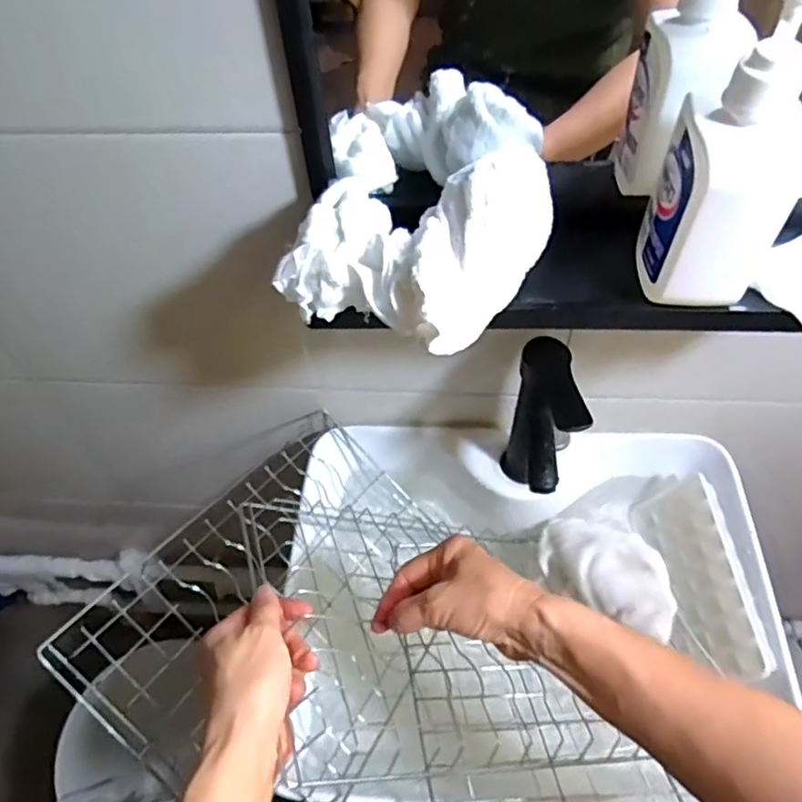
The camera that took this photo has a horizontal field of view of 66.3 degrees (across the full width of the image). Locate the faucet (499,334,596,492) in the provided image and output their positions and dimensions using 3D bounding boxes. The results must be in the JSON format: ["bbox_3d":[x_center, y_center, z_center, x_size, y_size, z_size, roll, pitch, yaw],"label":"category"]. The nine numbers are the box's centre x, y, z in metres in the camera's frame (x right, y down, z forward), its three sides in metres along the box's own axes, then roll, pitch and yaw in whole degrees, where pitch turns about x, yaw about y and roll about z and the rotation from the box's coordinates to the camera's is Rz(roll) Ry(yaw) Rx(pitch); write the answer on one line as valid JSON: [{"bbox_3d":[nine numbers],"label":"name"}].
[{"bbox_3d":[0.127,0.043,0.576,0.053,0.176,0.112,-3,53,1],"label":"faucet"}]

